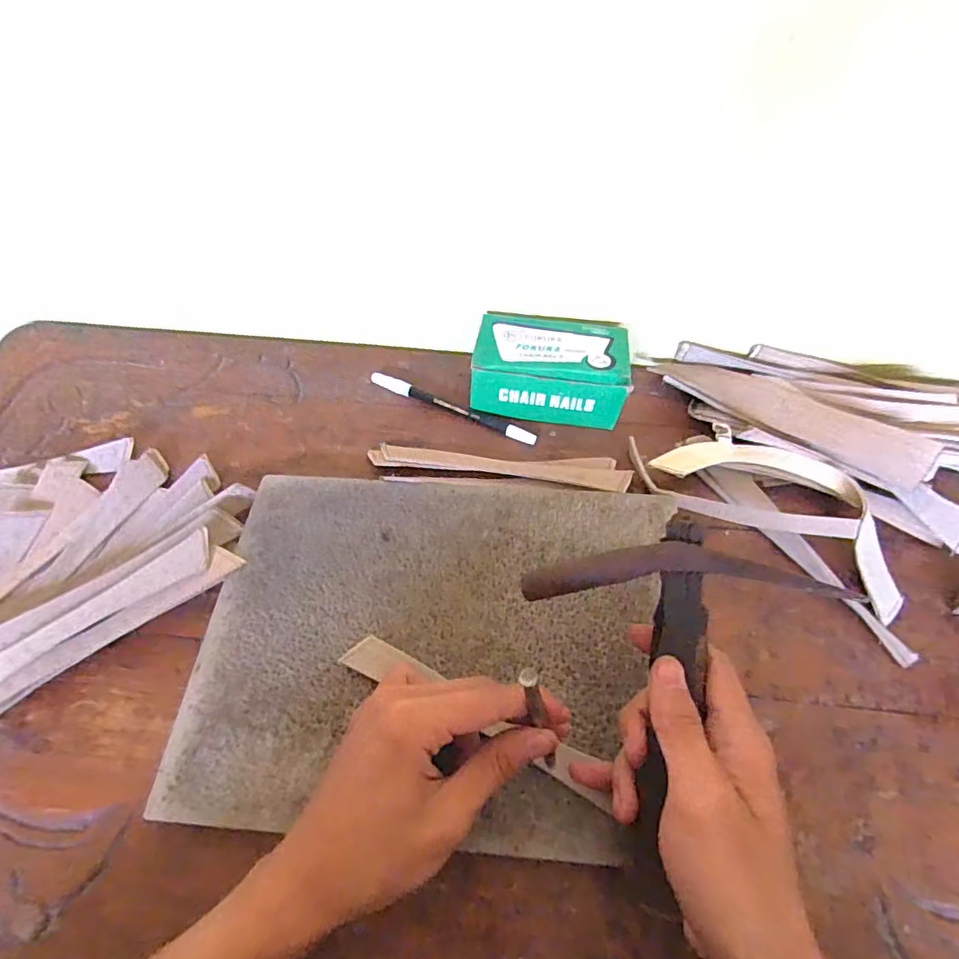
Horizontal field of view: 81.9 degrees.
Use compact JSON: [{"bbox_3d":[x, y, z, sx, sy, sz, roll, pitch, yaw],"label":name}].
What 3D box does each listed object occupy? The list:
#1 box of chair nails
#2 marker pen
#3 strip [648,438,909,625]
[{"bbox_3d":[0.056,-0.091,0.446,0.116,0.049,0.080,7,56,3],"label":"box of chair nails"},{"bbox_3d":[-0.022,-0.058,0.443,0.144,0.008,0.011,23,58,14],"label":"marker pen"},{"bbox_3d":[0.219,0.015,0.391,0.176,0.031,0.072,34,62,20],"label":"strip"}]

